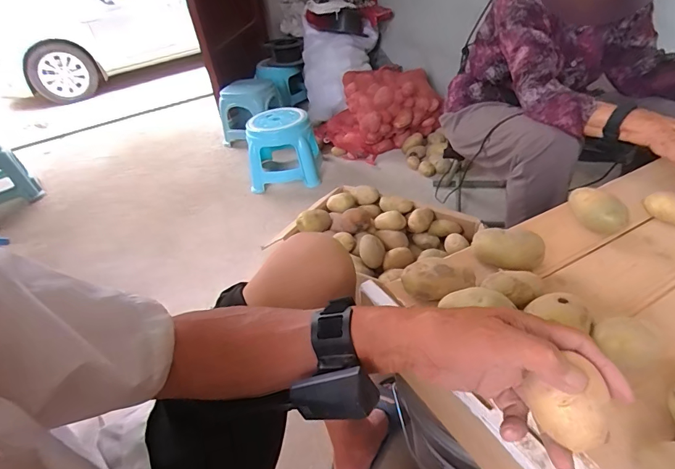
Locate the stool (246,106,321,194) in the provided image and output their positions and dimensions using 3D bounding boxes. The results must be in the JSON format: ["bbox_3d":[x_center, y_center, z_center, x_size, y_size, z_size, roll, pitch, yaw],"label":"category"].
[{"bbox_3d":[-0.232,-0.363,1.607,0.280,0.254,0.249,-11,37,-2],"label":"stool"}]

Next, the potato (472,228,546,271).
[{"bbox_3d":[0.220,0.018,0.510,0.085,0.038,0.040,11,42,24],"label":"potato"}]

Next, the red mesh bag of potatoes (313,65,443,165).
[{"bbox_3d":[0.154,-0.535,1.750,0.438,0.288,0.397,-22,39,-16],"label":"red mesh bag of potatoes"}]

